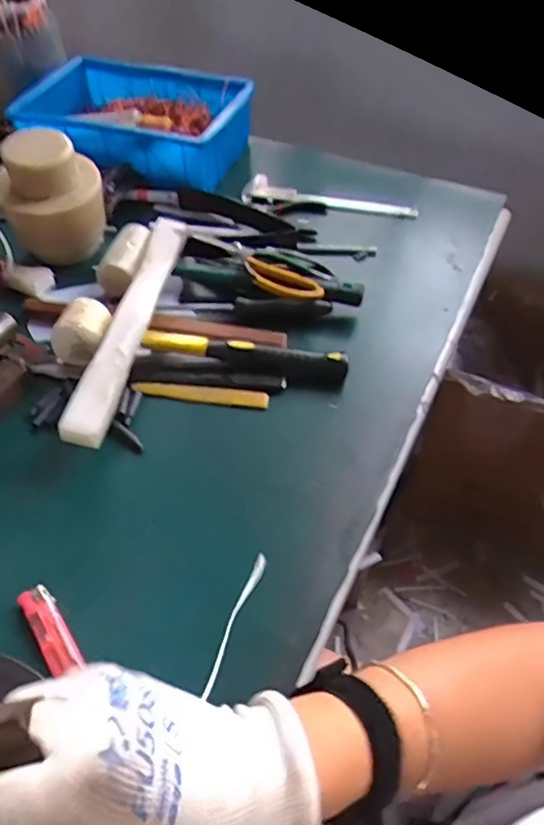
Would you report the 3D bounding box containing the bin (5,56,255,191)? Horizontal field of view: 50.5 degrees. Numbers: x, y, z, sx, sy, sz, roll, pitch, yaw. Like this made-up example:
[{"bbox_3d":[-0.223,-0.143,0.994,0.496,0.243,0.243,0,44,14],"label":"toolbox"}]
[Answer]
[{"bbox_3d":[-0.193,-0.416,0.821,0.296,0.072,0.206,18,52,14],"label":"bin"}]

